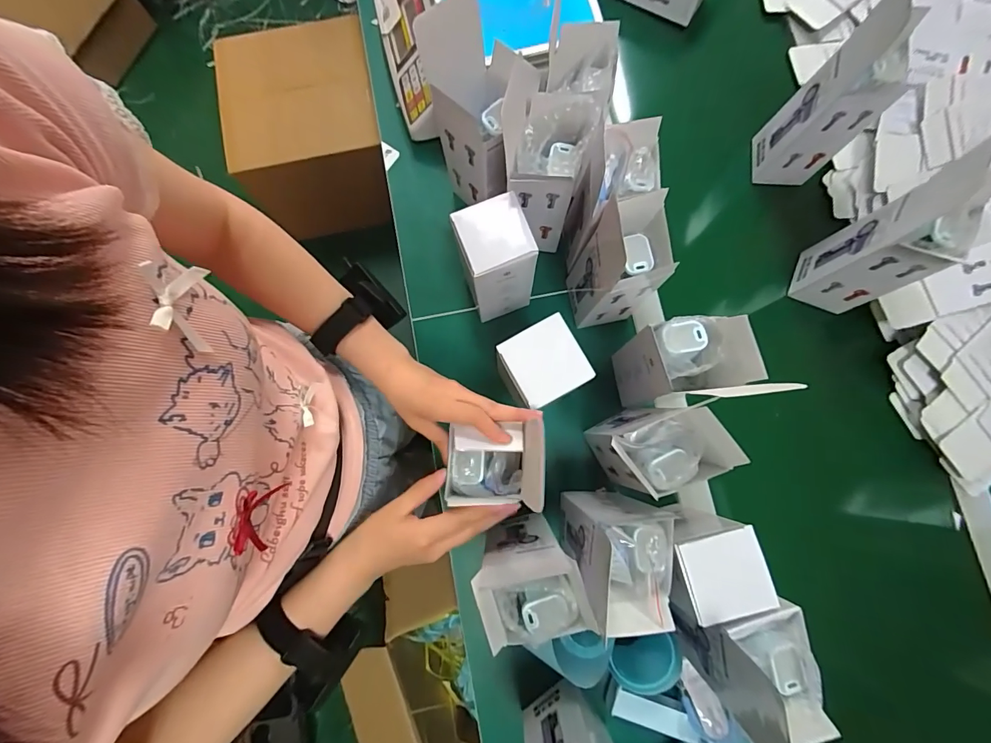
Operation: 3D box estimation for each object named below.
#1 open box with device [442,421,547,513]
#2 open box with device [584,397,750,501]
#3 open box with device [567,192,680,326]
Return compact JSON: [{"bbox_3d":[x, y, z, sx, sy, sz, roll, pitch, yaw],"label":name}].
[{"bbox_3d":[0.000,0.092,0.402,0.090,0.069,0.078,-1,79,-1],"label":"open box with device"},{"bbox_3d":[0.164,0.084,0.466,0.084,0.167,0.077,-22,80,-5],"label":"open box with device"},{"bbox_3d":[0.137,-0.116,0.471,0.081,0.187,0.084,-12,79,-3],"label":"open box with device"}]

